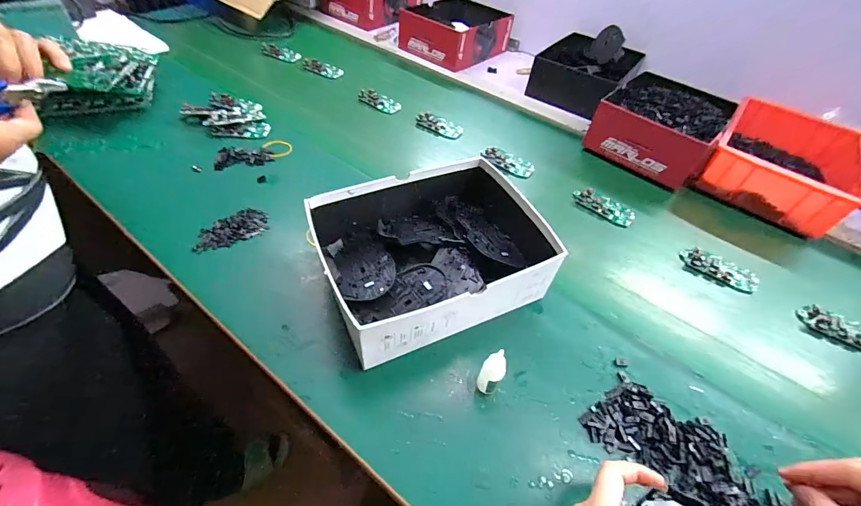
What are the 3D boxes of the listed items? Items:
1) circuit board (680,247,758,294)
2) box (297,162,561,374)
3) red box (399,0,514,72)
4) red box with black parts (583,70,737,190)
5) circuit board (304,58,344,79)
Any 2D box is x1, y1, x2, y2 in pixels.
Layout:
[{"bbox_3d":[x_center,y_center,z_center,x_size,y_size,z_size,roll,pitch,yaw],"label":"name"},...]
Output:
[{"bbox_3d":[0.411,0.022,0.542,0.098,0.017,0.045,28,53,18],"label":"circuit board"},{"bbox_3d":[0.000,-0.002,0.461,0.247,0.091,0.199,-18,53,-19],"label":"box"},{"bbox_3d":[0.060,-0.573,0.968,0.216,0.081,0.240,36,55,23],"label":"red box"},{"bbox_3d":[0.433,-0.245,0.722,0.195,0.086,0.238,34,55,22],"label":"red box with black parts"},{"bbox_3d":[-0.247,-0.420,0.857,0.112,0.004,0.046,27,52,17],"label":"circuit board"}]

